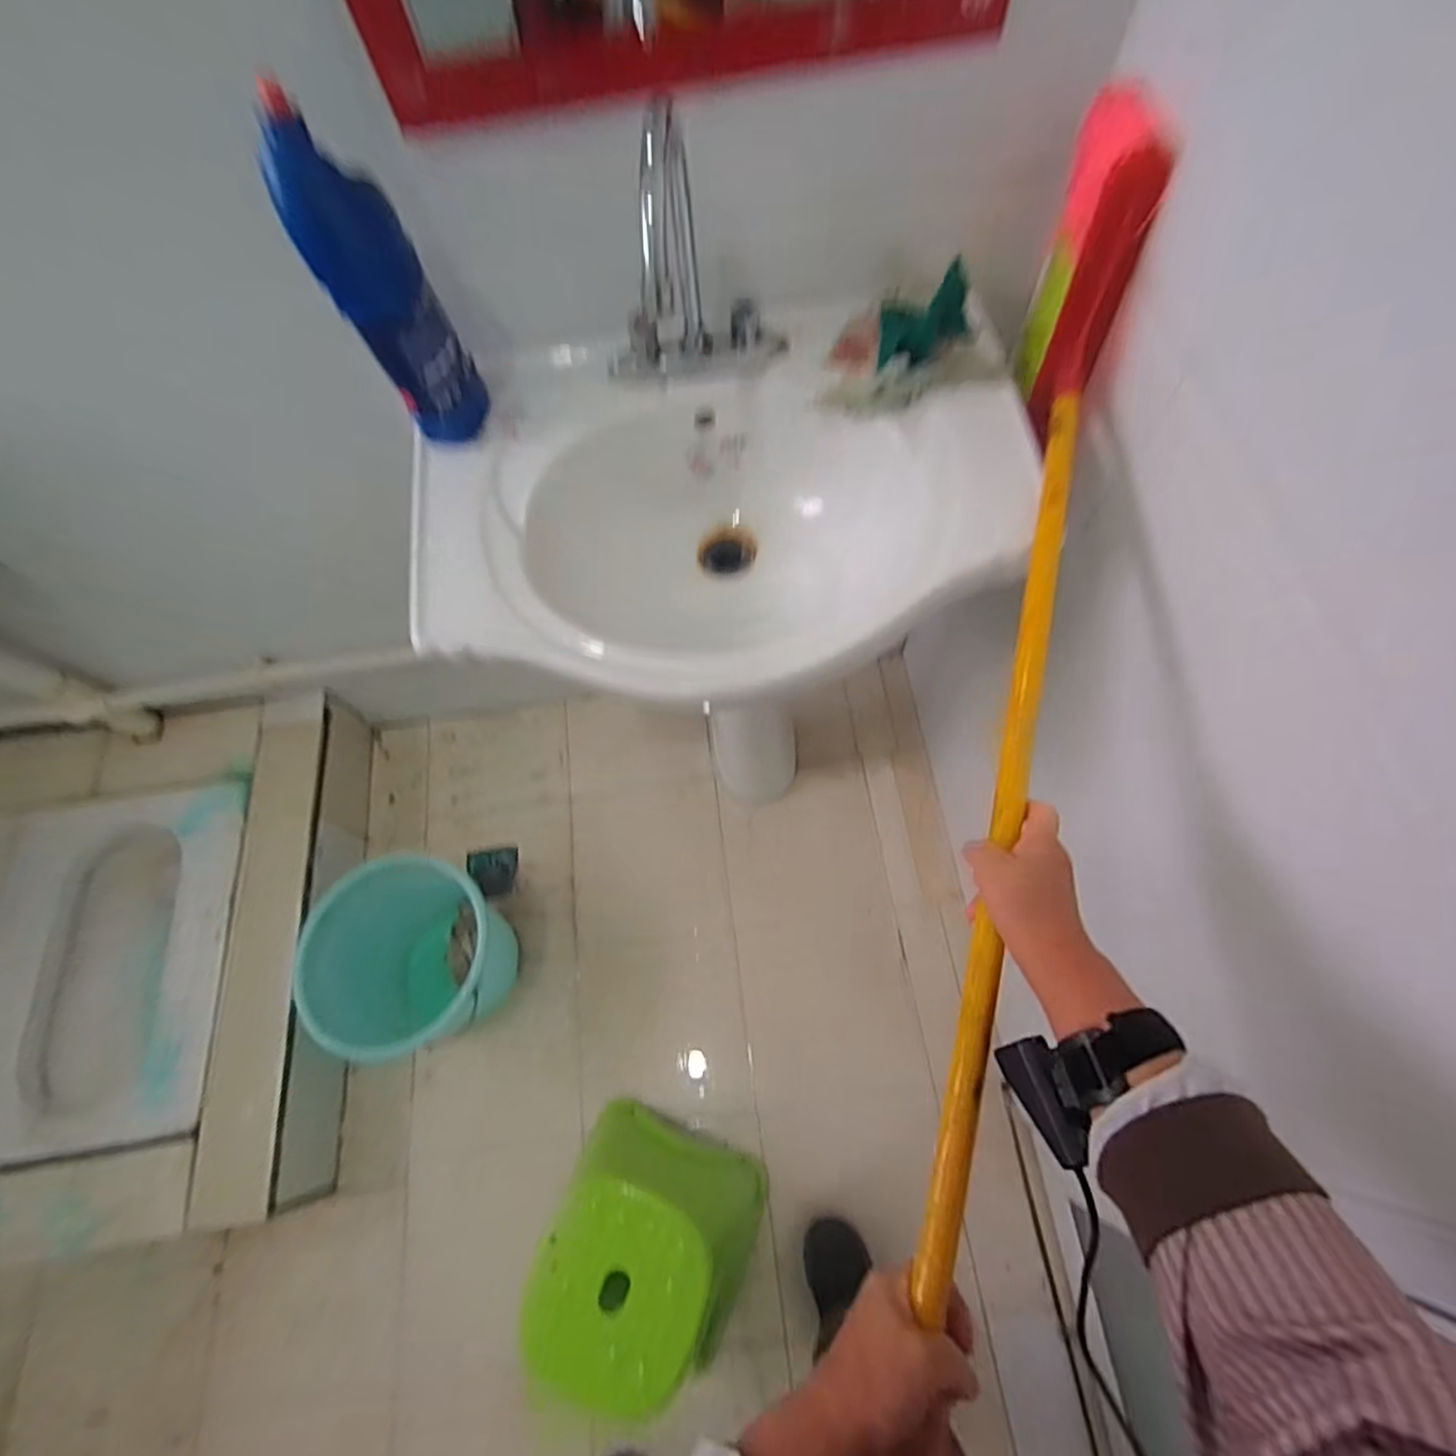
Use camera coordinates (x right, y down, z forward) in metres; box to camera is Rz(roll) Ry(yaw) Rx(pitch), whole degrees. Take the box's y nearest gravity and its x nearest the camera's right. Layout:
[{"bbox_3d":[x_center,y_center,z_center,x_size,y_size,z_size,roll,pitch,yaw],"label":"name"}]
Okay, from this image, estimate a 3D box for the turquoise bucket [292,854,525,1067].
[{"bbox_3d":[-0.513,0.396,1.118,0.291,0.267,0.283,-1,67,3],"label":"turquoise bucket"}]

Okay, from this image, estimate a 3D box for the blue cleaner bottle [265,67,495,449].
[{"bbox_3d":[-0.288,-0.361,0.558,0.073,0.253,0.063,-9,67,0],"label":"blue cleaner bottle"}]

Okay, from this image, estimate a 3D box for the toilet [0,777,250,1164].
[{"bbox_3d":[-1.043,0.399,1.152,0.417,0.196,0.576,-9,67,0],"label":"toilet"}]

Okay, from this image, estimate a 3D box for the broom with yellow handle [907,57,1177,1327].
[{"bbox_3d":[0.231,-0.063,0.505,0.068,0.185,0.852,13,77,7],"label":"broom with yellow handle"}]

